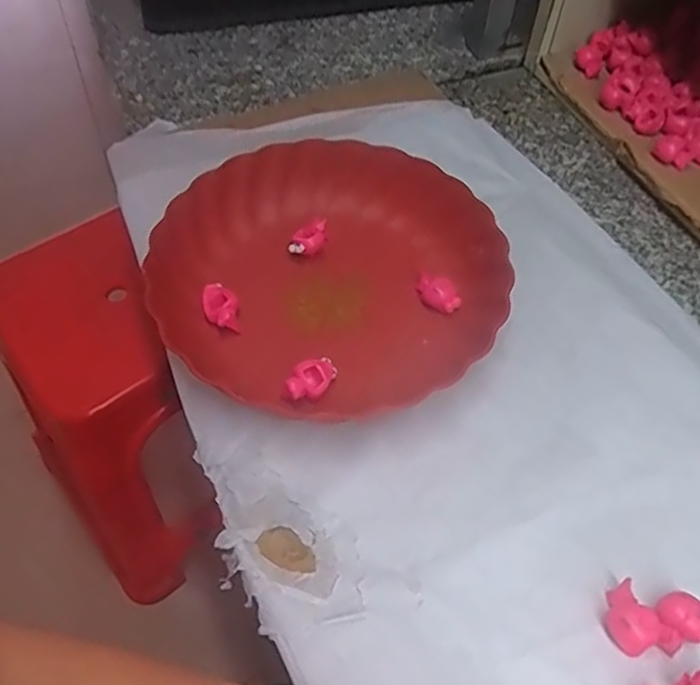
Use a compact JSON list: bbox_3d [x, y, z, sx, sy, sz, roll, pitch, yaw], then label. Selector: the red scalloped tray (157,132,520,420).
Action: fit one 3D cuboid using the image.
[{"bbox_3d":[-0.016,-0.054,0.457,0.235,0.039,0.220,-30,62,-20],"label":"red scalloped tray"}]

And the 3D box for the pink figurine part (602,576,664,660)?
[{"bbox_3d":[0.149,0.146,0.337,0.028,0.017,0.029,-36,64,-23],"label":"pink figurine part"}]

